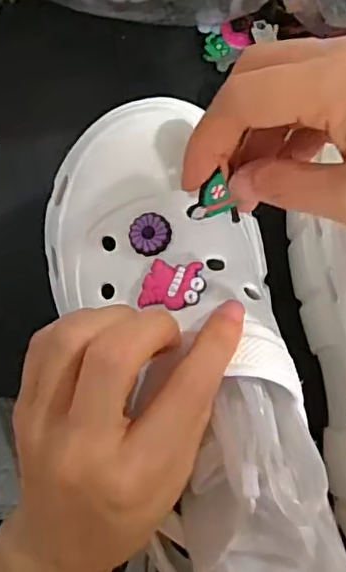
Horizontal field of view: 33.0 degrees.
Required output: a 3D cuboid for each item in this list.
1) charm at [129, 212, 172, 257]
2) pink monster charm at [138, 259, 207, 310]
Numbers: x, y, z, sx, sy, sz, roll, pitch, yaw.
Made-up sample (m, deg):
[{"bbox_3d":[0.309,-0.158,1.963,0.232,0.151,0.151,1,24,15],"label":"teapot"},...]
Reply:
[{"bbox_3d":[-0.010,-0.024,0.266,0.018,0.005,0.019,0,75,0],"label":"charm"},{"bbox_3d":[0.000,0.000,0.258,0.028,0.009,0.020,4,75,1],"label":"pink monster charm"}]

